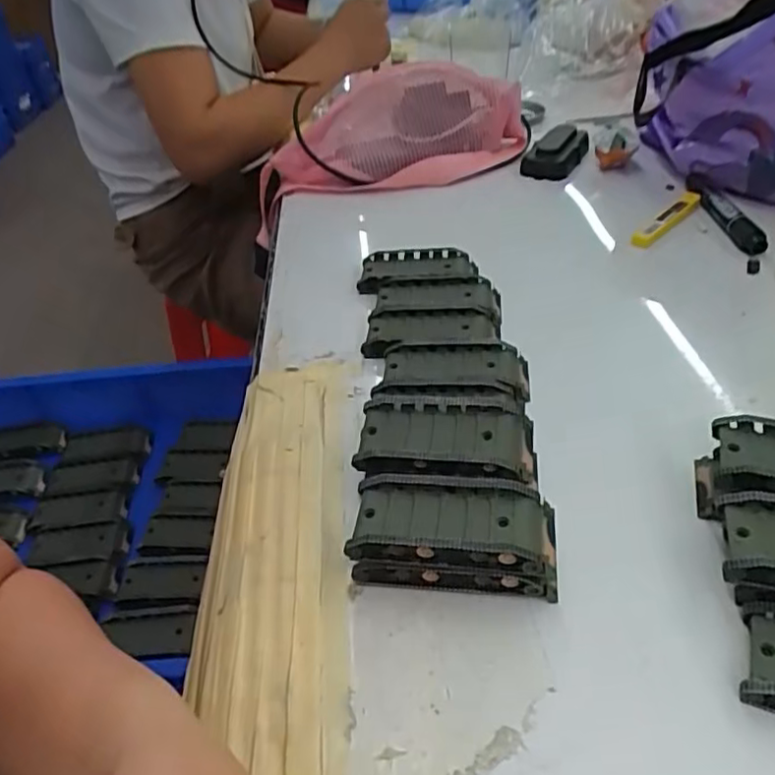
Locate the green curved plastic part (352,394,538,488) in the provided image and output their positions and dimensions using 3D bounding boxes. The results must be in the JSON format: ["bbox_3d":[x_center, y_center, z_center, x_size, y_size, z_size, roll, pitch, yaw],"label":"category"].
[{"bbox_3d":[0.034,0.034,0.364,0.098,0.031,0.058,4,41,11],"label":"green curved plastic part"}]

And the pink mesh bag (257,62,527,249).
[{"bbox_3d":[0.004,-0.266,0.702,0.309,0.124,0.116,-12,40,-6],"label":"pink mesh bag"}]

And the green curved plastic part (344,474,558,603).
[{"bbox_3d":[0.033,0.072,0.319,0.096,0.036,0.047,2,41,10],"label":"green curved plastic part"}]

